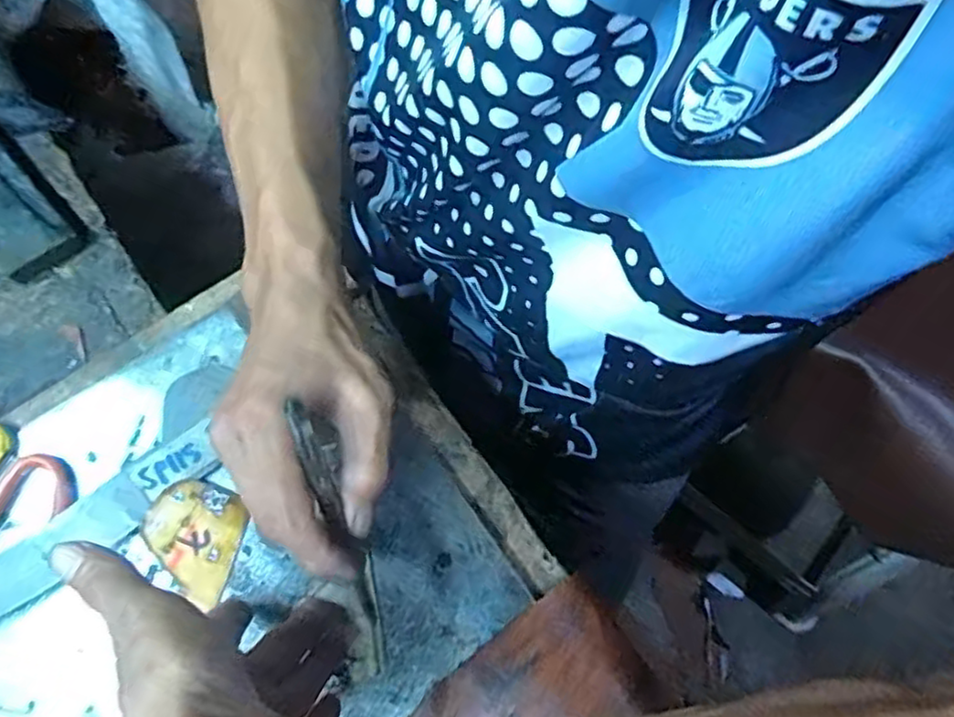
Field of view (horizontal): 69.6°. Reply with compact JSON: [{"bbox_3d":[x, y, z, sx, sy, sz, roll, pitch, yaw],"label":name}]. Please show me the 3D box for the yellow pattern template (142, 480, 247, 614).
[{"bbox_3d":[-0.156,0.098,0.377,0.051,0.004,0.057,18,71,-3],"label":"yellow pattern template"}]

